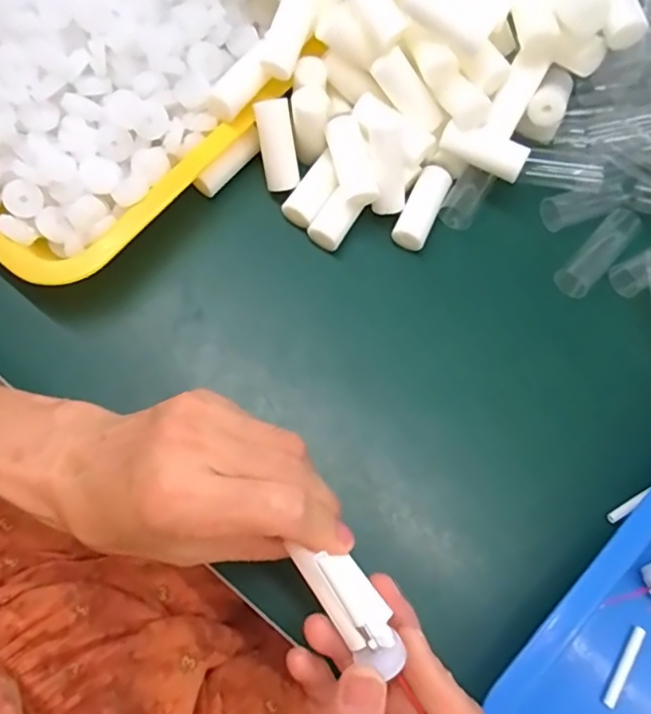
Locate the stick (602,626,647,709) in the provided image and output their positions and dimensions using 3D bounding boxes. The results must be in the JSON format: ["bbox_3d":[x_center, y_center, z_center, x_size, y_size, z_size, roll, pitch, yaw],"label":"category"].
[{"bbox_3d":[0.147,0.151,0.283,0.006,0.004,0.040,32,76,9],"label":"stick"}]

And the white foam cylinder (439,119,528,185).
[{"bbox_3d":[0.095,-0.123,0.346,0.051,0.015,0.016,23,75,7],"label":"white foam cylinder"}]

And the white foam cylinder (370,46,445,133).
[{"bbox_3d":[0.049,-0.154,0.339,0.051,0.014,0.015,38,73,-28],"label":"white foam cylinder"}]

